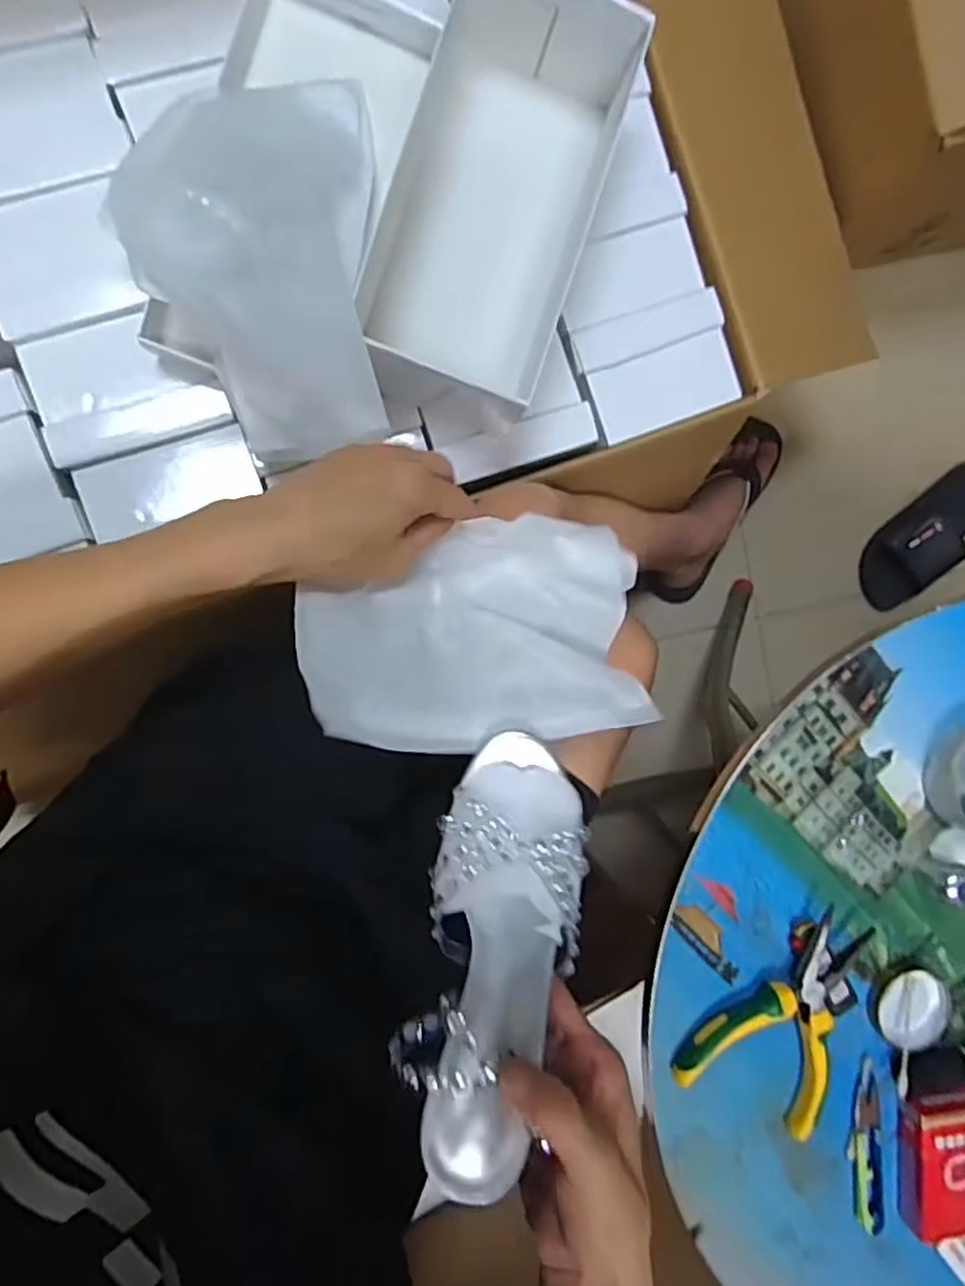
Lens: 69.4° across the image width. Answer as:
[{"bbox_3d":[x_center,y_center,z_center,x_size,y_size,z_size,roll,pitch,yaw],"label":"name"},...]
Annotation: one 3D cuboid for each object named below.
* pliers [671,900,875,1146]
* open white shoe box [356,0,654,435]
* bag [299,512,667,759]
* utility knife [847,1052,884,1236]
[{"bbox_3d":[0.197,0.238,0.448,0.099,0.022,0.138,30,88,-9],"label":"pliers"},{"bbox_3d":[0.007,-0.332,0.535,0.153,0.093,0.285,18,90,-10],"label":"open white shoe box"},{"bbox_3d":[-0.001,-0.008,0.421,0.211,0.033,0.136,-4,81,-21],"label":"bag"},{"bbox_3d":[0.260,0.342,0.473,0.026,0.006,0.117,-3,93,-9],"label":"utility knife"}]

